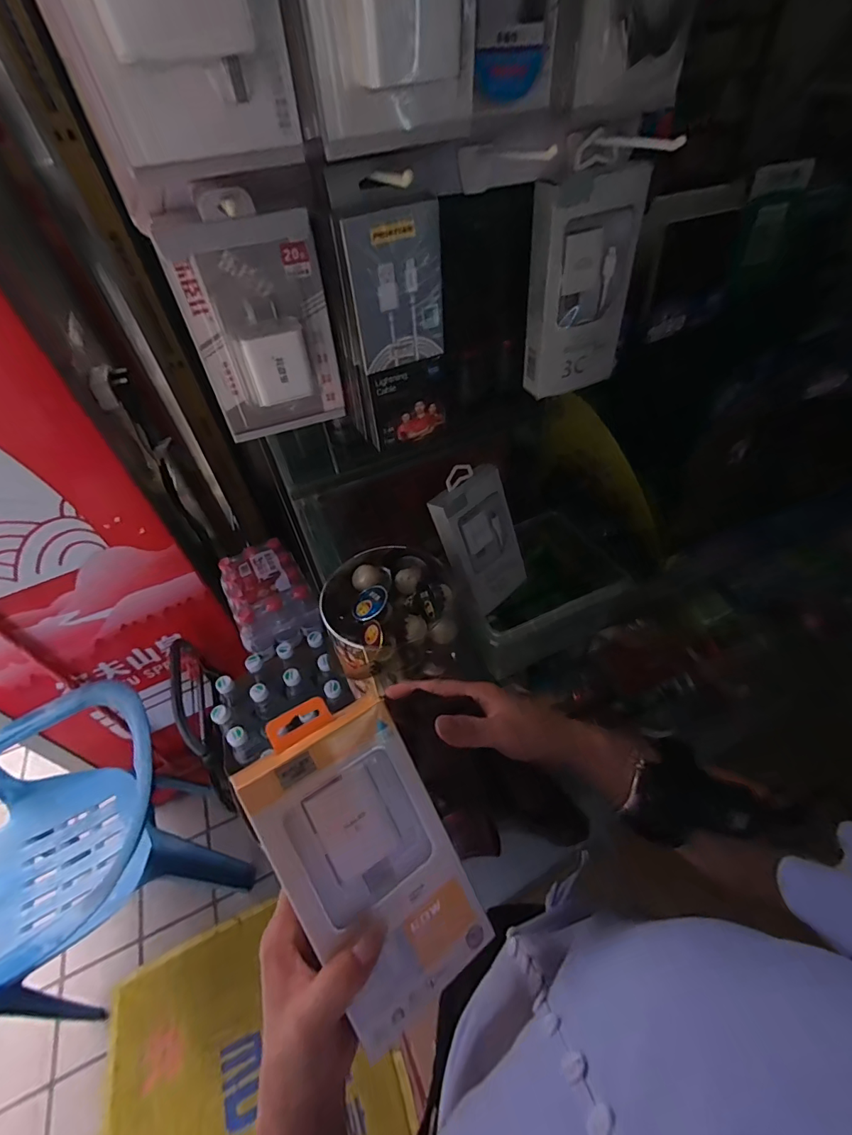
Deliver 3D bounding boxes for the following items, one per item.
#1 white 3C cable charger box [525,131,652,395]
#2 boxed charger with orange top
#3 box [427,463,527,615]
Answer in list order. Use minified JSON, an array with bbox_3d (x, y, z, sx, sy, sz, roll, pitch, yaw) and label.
[{"bbox_3d":[0.143,-0.263,0.421,0.089,0.183,0.040,-25,49,-16],"label":"white 3C cable charger box"},{"bbox_3d":[-0.037,0.179,0.290,0.097,0.021,0.192,-27,92,-26],"label":"boxed charger with orange top"},{"bbox_3d":[0.071,-0.034,0.569,0.091,0.183,0.029,-35,33,-18],"label":"box"}]

